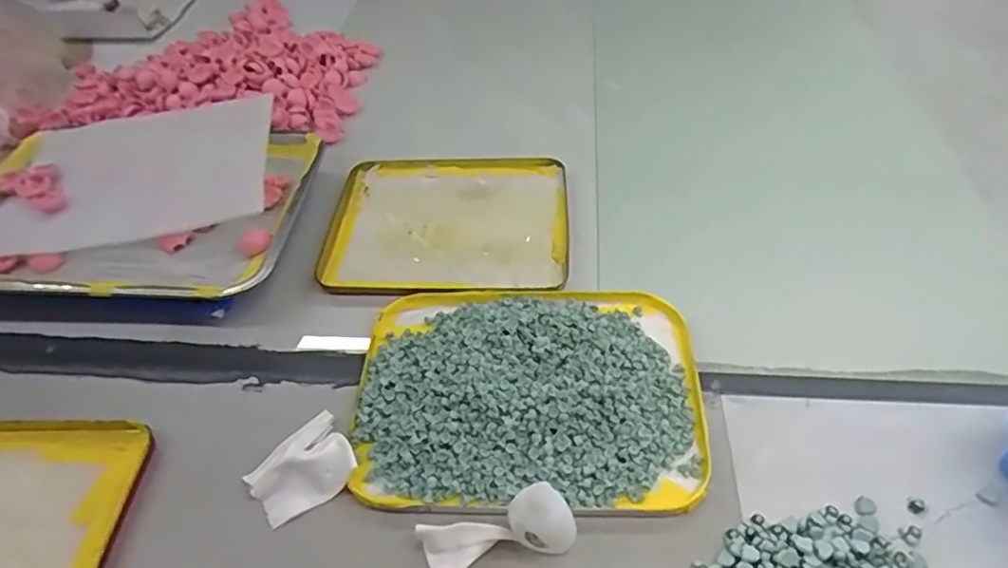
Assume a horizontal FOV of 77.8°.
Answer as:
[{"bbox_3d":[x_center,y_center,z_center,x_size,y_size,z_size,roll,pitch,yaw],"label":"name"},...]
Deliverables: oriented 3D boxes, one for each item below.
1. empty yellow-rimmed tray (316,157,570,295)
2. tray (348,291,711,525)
[{"bbox_3d":[-0.059,-0.073,0.667,0.249,0.015,0.225,-1,48,4],"label":"empty yellow-rimmed tray"},{"bbox_3d":[0.020,0.082,0.509,0.272,0.028,0.207,-2,48,2],"label":"tray"}]

